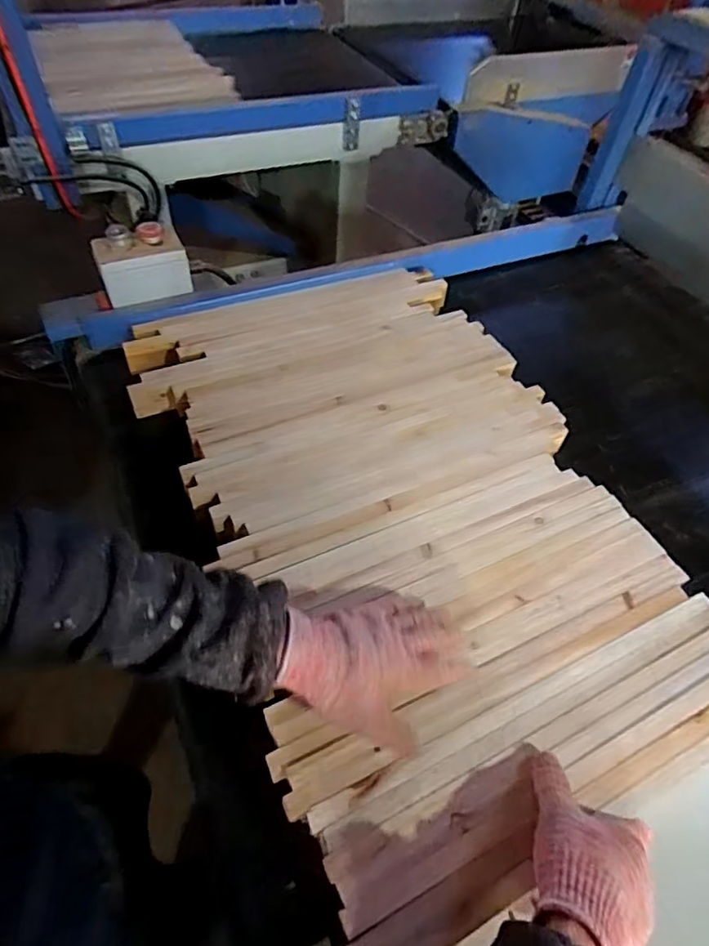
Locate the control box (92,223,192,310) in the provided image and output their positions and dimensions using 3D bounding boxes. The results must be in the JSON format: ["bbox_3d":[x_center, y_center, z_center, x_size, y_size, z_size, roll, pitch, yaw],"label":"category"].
[{"bbox_3d":[-0.319,-0.311,0.835,0.133,0.106,0.052,-18,56,-17],"label":"control box"}]

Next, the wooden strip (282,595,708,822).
[{"bbox_3d":[0.172,0.221,0.538,0.489,0.011,0.032,-18,56,-17],"label":"wooden strip"}]

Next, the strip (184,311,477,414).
[{"bbox_3d":[-0.024,-0.175,0.822,0.470,0.020,0.043,-22,57,-20],"label":"strip"}]

